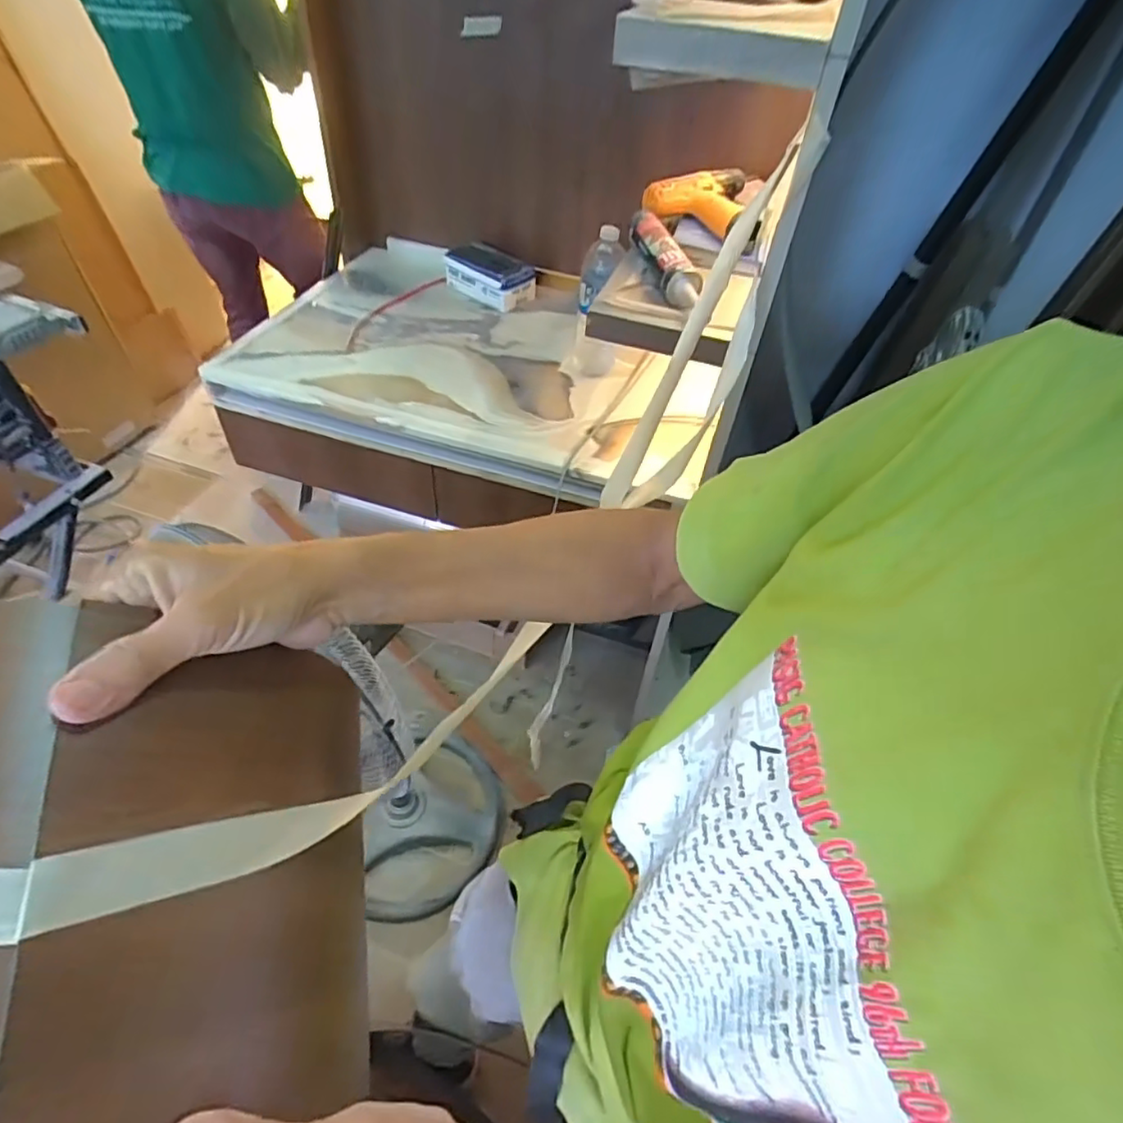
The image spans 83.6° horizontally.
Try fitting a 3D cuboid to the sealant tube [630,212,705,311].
[{"bbox_3d":[0.143,-0.429,0.892,0.048,0.054,0.234,-6,47,-12],"label":"sealant tube"}]

